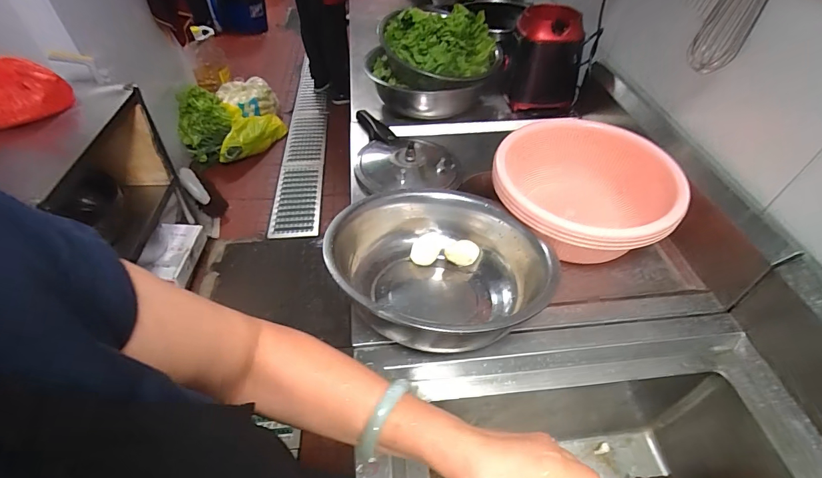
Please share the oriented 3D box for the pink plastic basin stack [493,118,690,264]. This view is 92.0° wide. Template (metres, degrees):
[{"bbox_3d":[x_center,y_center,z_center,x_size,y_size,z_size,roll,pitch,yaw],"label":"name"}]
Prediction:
[{"bbox_3d":[0.335,-0.097,0.803,0.325,0.138,0.320,21,50,16],"label":"pink plastic basin stack"}]

